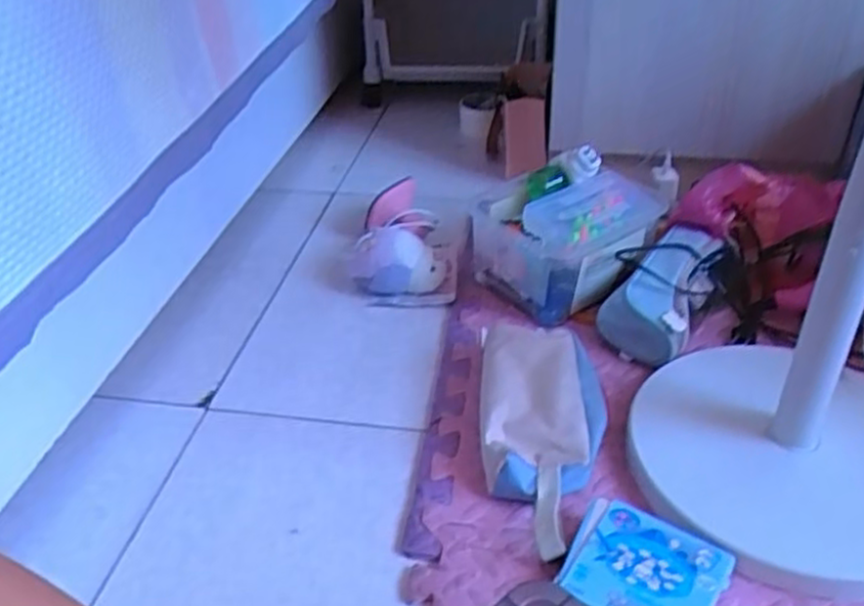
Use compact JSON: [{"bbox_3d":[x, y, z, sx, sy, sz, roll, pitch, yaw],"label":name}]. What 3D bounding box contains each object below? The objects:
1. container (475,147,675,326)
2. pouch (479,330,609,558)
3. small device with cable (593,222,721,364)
[{"bbox_3d":[0.152,-0.081,0.926,0.169,0.124,0.157,-18,38,-21],"label":"container"},{"bbox_3d":[0.105,0.120,0.730,0.118,0.058,0.273,0,35,4],"label":"pouch"},{"bbox_3d":[0.260,-0.019,0.883,0.104,0.060,0.190,20,53,29],"label":"small device with cable"}]

